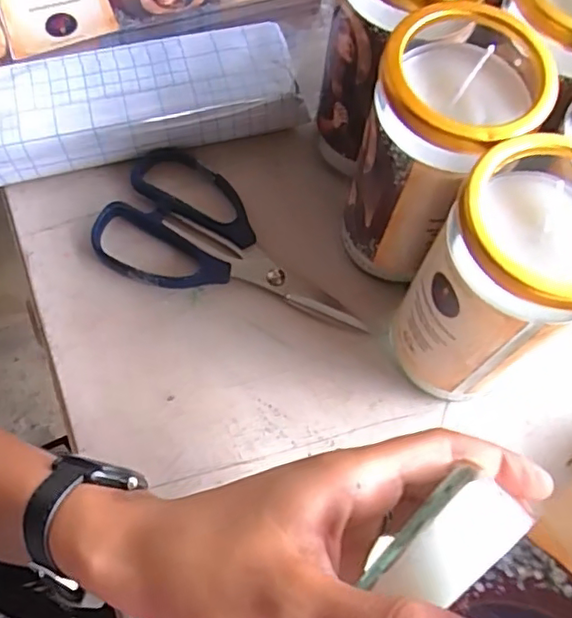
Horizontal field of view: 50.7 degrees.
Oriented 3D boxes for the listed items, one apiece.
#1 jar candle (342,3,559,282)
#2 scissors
[{"bbox_3d":[0.072,-0.070,0.301,0.066,0.139,0.076,28,69,10],"label":"jar candle"},{"bbox_3d":[-0.028,-0.038,0.355,0.160,0.011,0.085,22,68,8],"label":"scissors"}]

